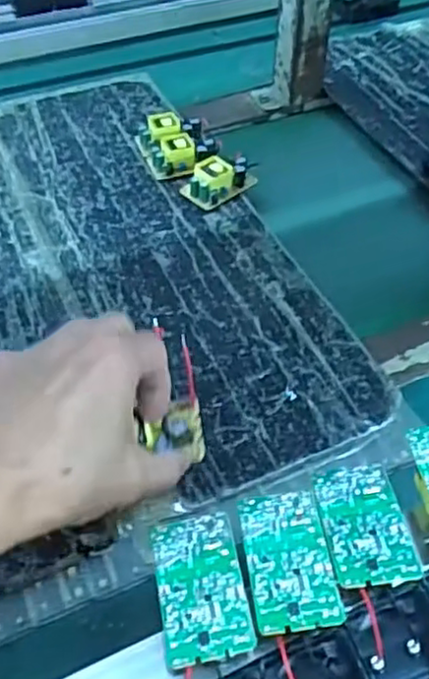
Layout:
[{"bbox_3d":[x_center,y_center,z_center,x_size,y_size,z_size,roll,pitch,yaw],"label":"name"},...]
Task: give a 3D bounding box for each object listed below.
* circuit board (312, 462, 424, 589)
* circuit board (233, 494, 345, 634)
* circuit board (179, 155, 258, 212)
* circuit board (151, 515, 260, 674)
[{"bbox_3d":[0.070,0.084,0.316,0.037,0.006,0.062,-5,49,-4],"label":"circuit board"},{"bbox_3d":[0.034,0.097,0.306,0.038,0.004,0.063,-5,49,-4],"label":"circuit board"},{"bbox_3d":[0.003,-0.141,0.597,0.060,0.024,0.035,-32,57,-25],"label":"circuit board"},{"bbox_3d":[-0.006,0.108,0.301,0.037,0.008,0.063,-8,49,-7],"label":"circuit board"}]

